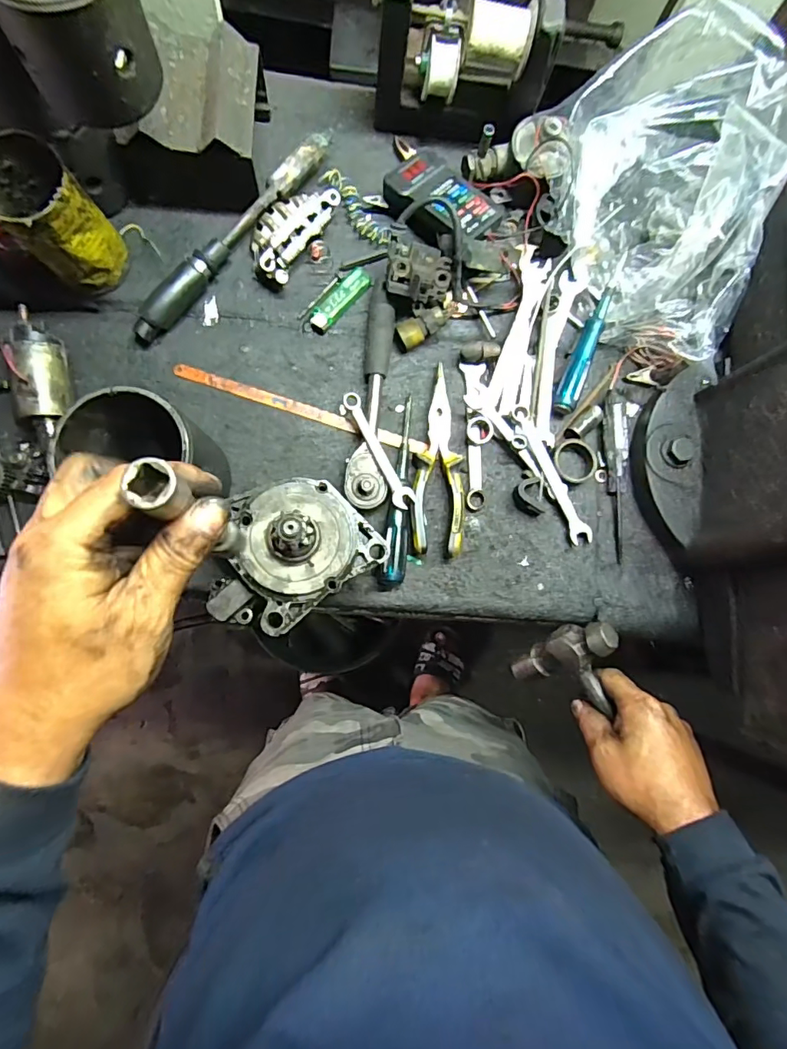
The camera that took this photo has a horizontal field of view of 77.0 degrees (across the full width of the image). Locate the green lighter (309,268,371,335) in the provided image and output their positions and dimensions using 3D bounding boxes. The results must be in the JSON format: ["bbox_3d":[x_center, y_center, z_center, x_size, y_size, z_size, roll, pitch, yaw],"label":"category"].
[{"bbox_3d":[-0.057,-0.237,0.520,0.025,0.012,0.080,44,81,1],"label":"green lighter"}]

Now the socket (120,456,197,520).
[{"bbox_3d":[-0.102,-0.016,0.215,0.021,0.024,0.021,41,81,1],"label":"socket"}]

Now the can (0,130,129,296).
[{"bbox_3d":[-0.305,-0.274,0.450,0.077,0.112,0.078,42,81,1],"label":"can"}]

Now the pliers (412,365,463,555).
[{"bbox_3d":[0.049,-0.065,0.506,0.049,0.021,0.191,5,82,-5],"label":"pliers"}]

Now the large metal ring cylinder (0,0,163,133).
[{"bbox_3d":[-0.215,-0.341,0.329,0.092,0.083,0.096,-28,86,-8],"label":"large metal ring cylinder"}]

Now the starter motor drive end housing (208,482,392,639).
[{"bbox_3d":[-0.103,0.017,0.423,0.154,0.068,0.112,-35,87,-9],"label":"starter motor drive end housing"}]

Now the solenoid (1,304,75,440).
[{"bbox_3d":[-0.336,-0.147,0.473,0.050,0.051,0.108,-11,84,-7],"label":"solenoid"}]

